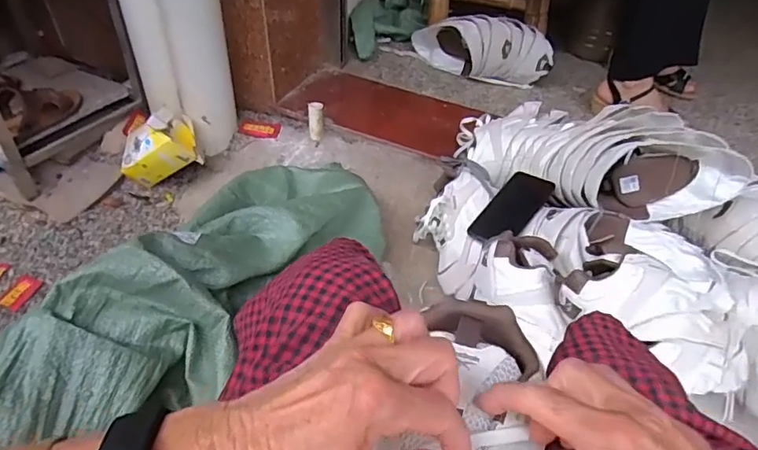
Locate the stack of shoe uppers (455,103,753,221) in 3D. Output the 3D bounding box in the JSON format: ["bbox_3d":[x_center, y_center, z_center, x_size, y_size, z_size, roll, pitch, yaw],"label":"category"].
[{"bbox_3d":[0.346,-0.129,0.882,0.451,0.140,0.187,33,52,26],"label":"stack of shoe uppers"}]

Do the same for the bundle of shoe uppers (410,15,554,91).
[{"bbox_3d":[0.241,-0.423,1.269,0.341,0.140,0.114,17,47,13],"label":"bundle of shoe uppers"}]

